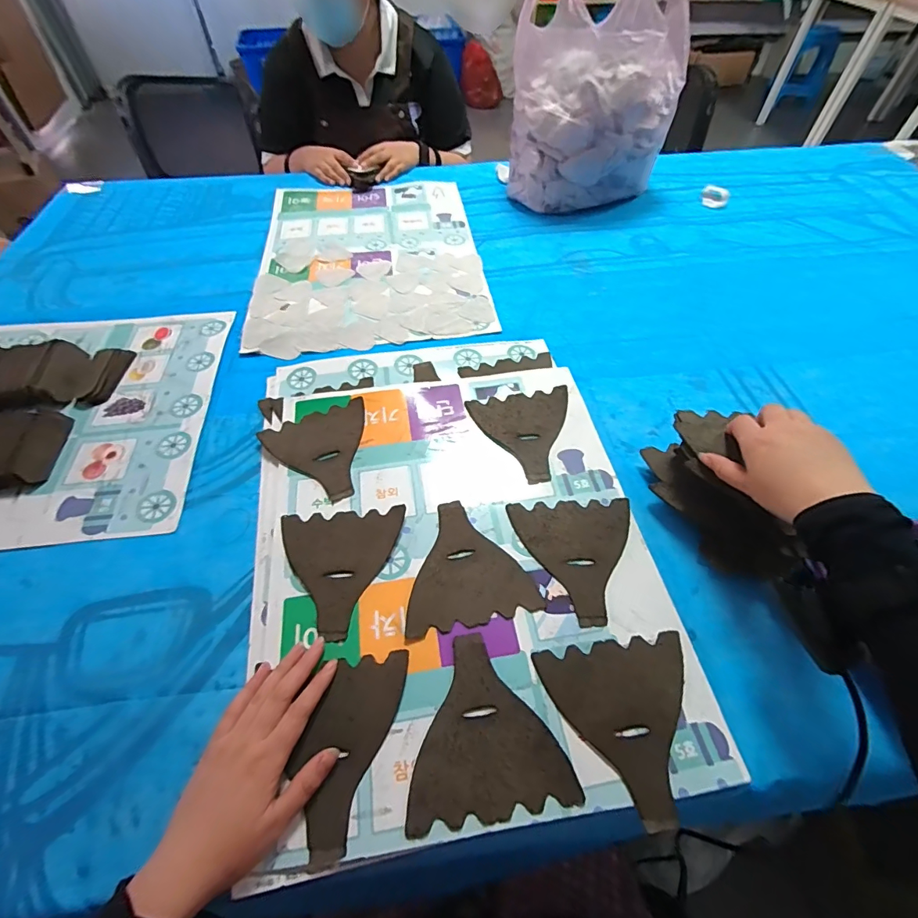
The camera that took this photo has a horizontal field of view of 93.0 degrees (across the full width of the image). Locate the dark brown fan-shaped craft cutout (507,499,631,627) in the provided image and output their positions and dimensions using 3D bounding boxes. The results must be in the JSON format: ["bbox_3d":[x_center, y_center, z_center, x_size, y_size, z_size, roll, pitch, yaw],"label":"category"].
[{"bbox_3d":[0.123,0.102,0.448,0.124,0.004,0.130,-2,55,-1],"label":"dark brown fan-shaped craft cutout"}]

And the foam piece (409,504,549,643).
[{"bbox_3d":[0.004,0.104,0.445,0.126,0.004,0.129,-11,56,-7],"label":"foam piece"}]

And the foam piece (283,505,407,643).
[{"bbox_3d":[-0.119,0.111,0.439,0.121,0.004,0.128,-3,55,-2],"label":"foam piece"}]

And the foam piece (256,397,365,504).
[{"bbox_3d":[-0.159,-0.007,0.521,0.126,0.007,0.132,-23,58,-14],"label":"foam piece"}]

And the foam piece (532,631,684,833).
[{"bbox_3d":[0.141,0.220,0.361,0.124,0.007,0.128,-6,55,-3],"label":"foam piece"}]

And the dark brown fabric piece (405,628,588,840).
[{"bbox_3d":[0.020,0.217,0.361,0.127,0.008,0.129,-7,55,-4],"label":"dark brown fabric piece"}]

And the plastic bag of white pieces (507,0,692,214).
[{"bbox_3d":[0.248,-0.657,0.811,0.289,0.288,0.242,15,57,11],"label":"plastic bag of white pieces"}]

